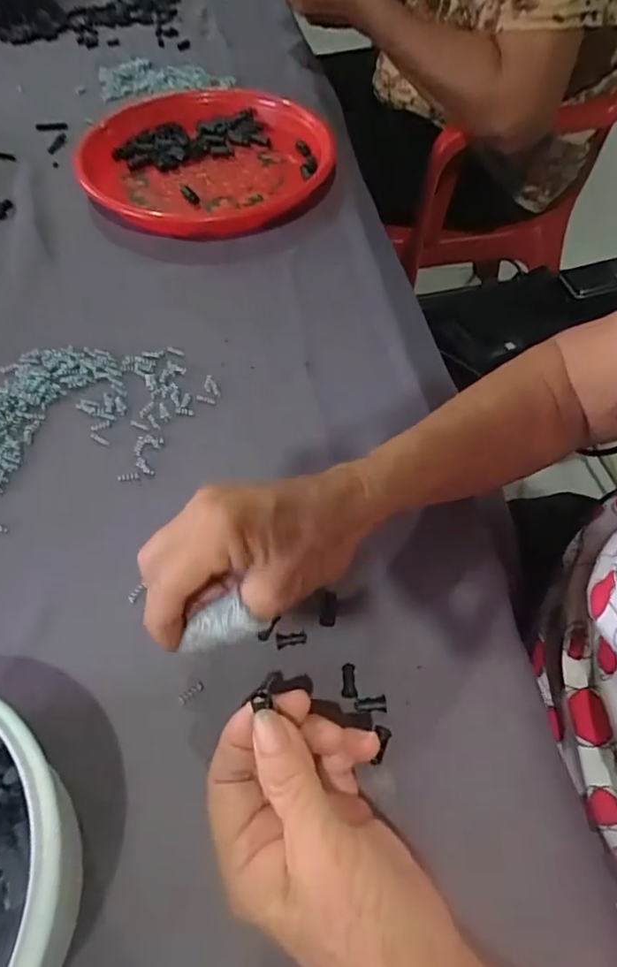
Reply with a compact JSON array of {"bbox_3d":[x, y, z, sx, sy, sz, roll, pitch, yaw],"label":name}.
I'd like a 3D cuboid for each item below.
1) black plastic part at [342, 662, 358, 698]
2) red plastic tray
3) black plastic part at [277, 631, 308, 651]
[{"bbox_3d":[0.022,0.106,0.311,0.008,0.004,0.018,1,55,0],"label":"black plastic part"},{"bbox_3d":[-0.102,-0.335,0.592,0.248,0.039,0.233,6,55,3],"label":"red plastic tray"},{"bbox_3d":[-0.009,0.087,0.323,0.017,0.004,0.008,-8,55,-6],"label":"black plastic part"}]

